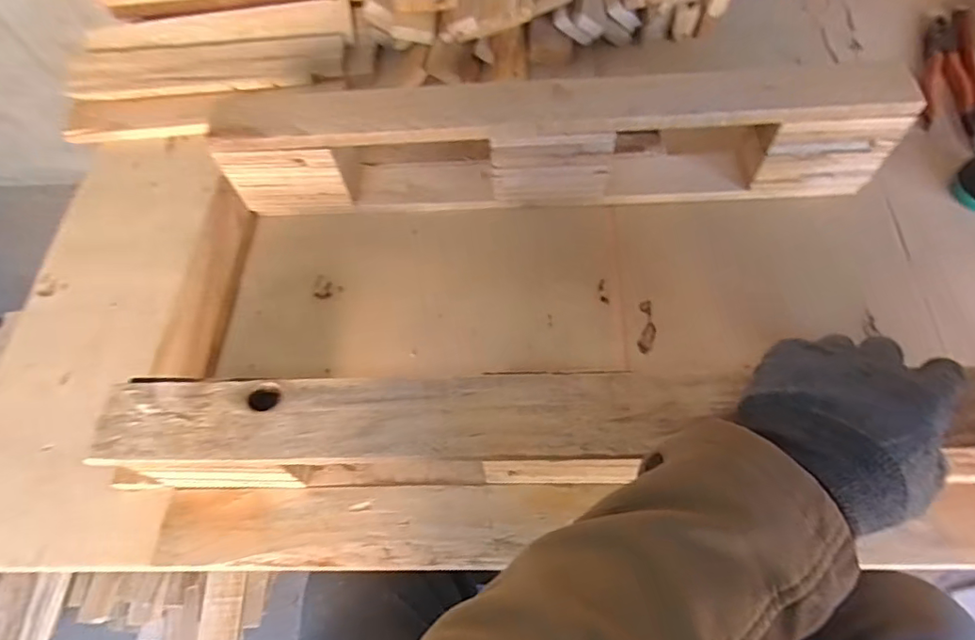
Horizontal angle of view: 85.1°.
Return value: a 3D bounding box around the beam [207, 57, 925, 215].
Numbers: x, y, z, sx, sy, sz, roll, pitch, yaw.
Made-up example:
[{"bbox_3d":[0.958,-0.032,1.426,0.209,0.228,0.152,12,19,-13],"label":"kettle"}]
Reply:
[{"bbox_3d":[0.061,-0.188,0.541,0.639,0.112,0.102,-1,62,3],"label":"beam"}]

